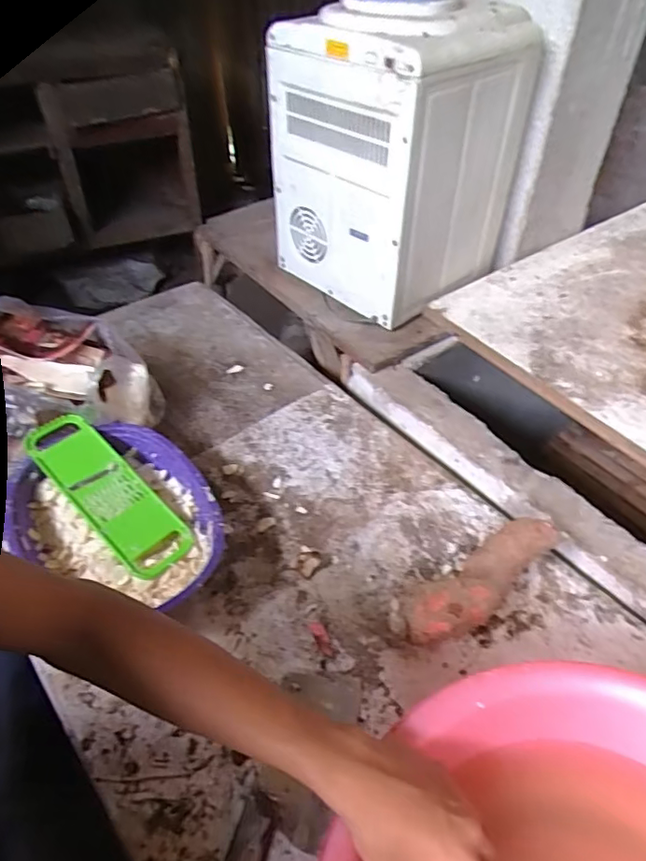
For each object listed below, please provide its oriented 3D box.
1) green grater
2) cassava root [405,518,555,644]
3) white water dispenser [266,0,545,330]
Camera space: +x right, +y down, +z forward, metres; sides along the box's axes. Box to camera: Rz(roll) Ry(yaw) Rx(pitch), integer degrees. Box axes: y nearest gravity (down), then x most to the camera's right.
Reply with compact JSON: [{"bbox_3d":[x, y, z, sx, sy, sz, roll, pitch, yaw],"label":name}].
[{"bbox_3d":[-0.268,0.072,0.680,0.264,0.014,0.075,40,56,20],"label":"green grater"},{"bbox_3d":[0.175,0.173,0.622,0.205,0.073,0.066,-24,50,-25],"label":"cassava root"},{"bbox_3d":[0.131,-0.465,0.956,0.314,0.430,0.337,-33,54,-31],"label":"white water dispenser"}]

